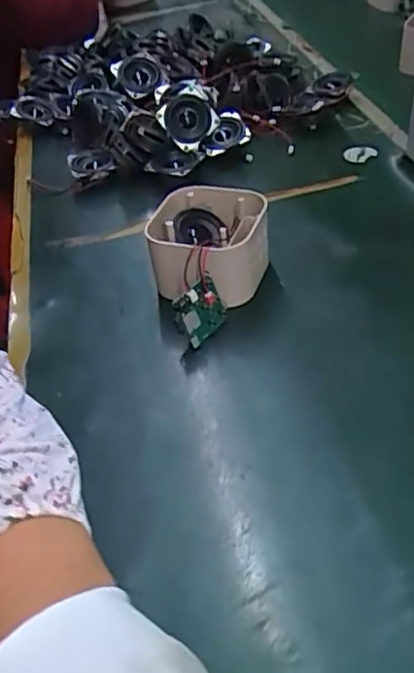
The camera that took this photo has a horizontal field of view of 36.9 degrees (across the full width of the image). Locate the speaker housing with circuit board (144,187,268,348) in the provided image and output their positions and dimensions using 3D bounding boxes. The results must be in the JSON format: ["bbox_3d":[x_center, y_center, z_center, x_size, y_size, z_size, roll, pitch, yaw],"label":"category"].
[{"bbox_3d":[0.004,-0.061,0.507,0.099,0.064,0.130,-8,42,0],"label":"speaker housing with circuit board"}]

